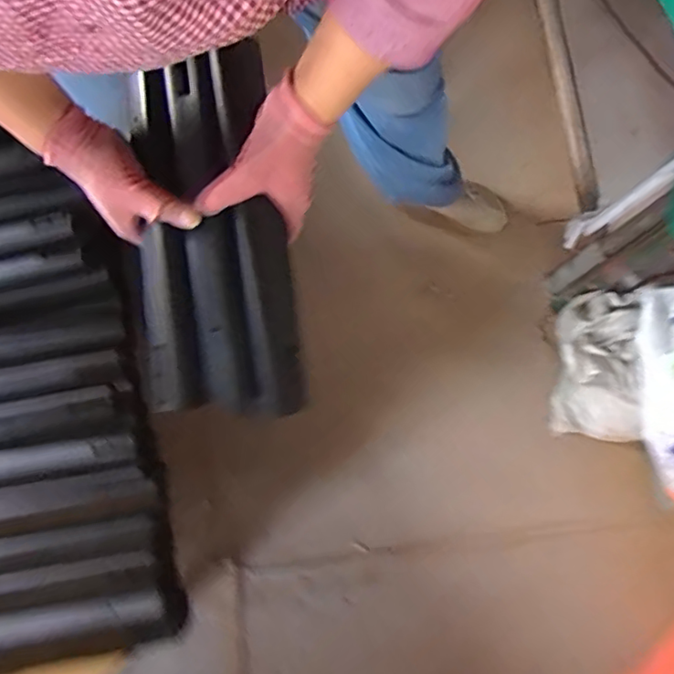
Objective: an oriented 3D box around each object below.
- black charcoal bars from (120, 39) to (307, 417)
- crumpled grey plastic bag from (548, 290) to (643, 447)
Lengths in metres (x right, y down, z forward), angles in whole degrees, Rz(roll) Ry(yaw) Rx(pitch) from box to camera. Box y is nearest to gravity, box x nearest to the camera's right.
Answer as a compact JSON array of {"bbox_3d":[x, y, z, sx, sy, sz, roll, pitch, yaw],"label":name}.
[{"bbox_3d":[-0.116,-0.083,0.505,0.143,0.047,0.305,-7,90,-2],"label":"black charcoal bars"},{"bbox_3d":[0.450,0.061,1.017,0.107,0.208,0.247,-8,77,-2],"label":"crumpled grey plastic bag"}]

